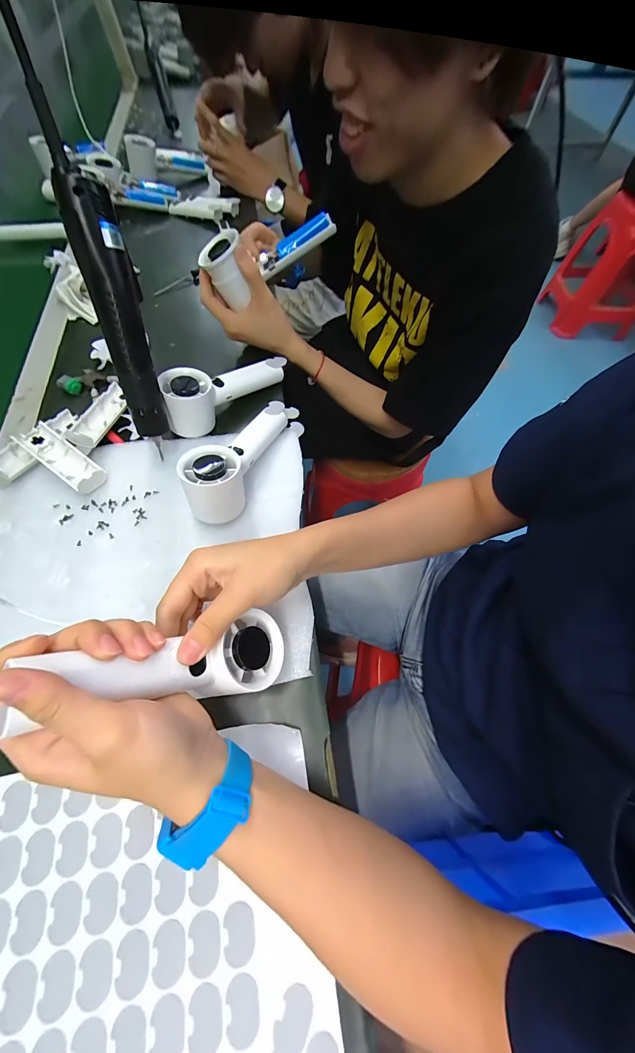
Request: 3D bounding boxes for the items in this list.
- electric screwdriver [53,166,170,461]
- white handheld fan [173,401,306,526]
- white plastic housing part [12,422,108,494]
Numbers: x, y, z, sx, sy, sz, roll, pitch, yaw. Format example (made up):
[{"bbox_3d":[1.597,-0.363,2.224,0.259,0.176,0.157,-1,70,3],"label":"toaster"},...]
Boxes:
[{"bbox_3d":[-0.177,-0.177,0.311,0.034,0.217,0.030,-1,34,0],"label":"electric screwdriver"},{"bbox_3d":[-0.070,-0.090,0.353,0.051,0.057,0.185,29,66,12],"label":"white handheld fan"},{"bbox_3d":[-0.277,-0.075,0.363,0.105,0.023,0.036,33,67,14],"label":"white plastic housing part"}]

